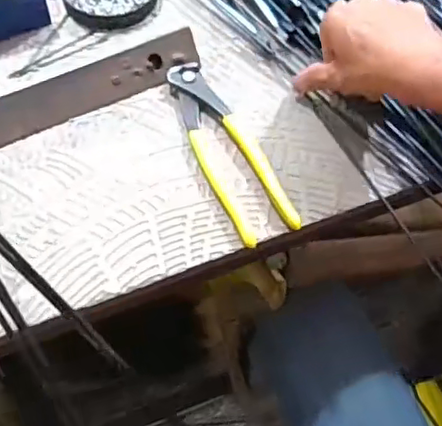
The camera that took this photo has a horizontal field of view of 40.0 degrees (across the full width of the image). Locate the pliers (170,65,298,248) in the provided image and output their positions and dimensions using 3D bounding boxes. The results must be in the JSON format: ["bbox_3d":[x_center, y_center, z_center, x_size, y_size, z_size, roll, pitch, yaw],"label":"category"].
[{"bbox_3d":[0.004,-0.050,0.471,0.048,0.015,0.165,-22,66,-14],"label":"pliers"}]

